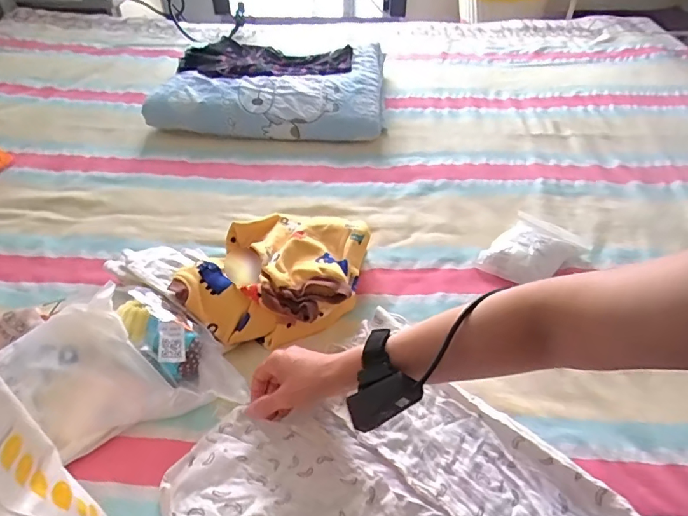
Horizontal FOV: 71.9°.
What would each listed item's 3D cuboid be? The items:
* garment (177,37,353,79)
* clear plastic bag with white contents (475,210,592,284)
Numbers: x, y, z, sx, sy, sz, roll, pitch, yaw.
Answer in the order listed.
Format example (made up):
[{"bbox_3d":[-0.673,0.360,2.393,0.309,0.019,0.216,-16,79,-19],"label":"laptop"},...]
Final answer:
[{"bbox_3d":[-0.188,-0.483,1.136,0.405,0.041,0.219,2,45,2],"label":"garment"},{"bbox_3d":[0.285,-0.011,0.723,0.145,0.046,0.110,-32,53,-28],"label":"clear plastic bag with white contents"}]

